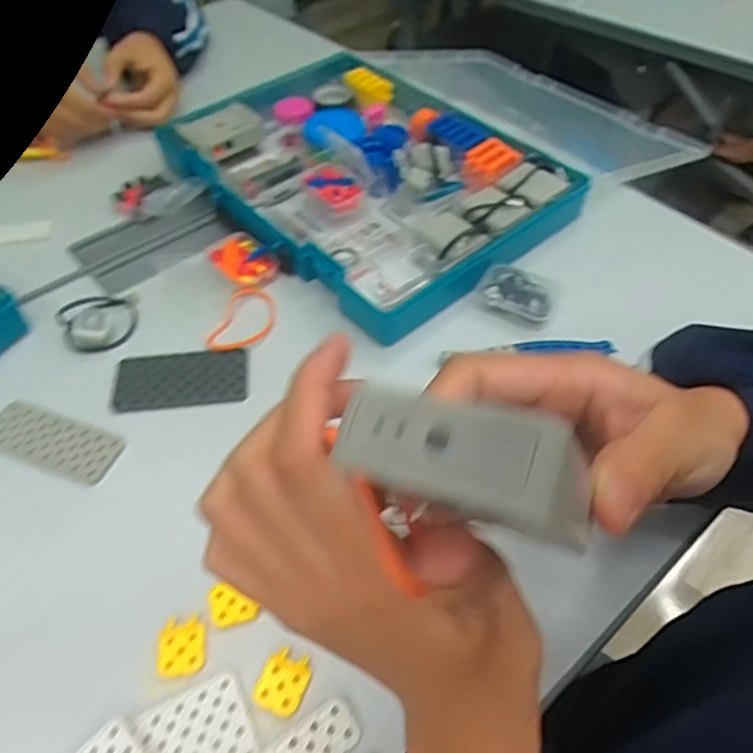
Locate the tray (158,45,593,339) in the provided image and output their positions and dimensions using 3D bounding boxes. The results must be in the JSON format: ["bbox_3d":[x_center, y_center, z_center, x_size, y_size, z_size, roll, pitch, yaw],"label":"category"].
[{"bbox_3d":[-0.017,-0.214,0.599,0.264,0.055,0.372,-35,59,-25],"label":"tray"}]

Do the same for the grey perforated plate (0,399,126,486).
[{"bbox_3d":[-0.230,0.043,0.434,0.098,0.004,0.037,17,53,13],"label":"grey perforated plate"}]

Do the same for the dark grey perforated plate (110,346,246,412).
[{"bbox_3d":[-0.148,0.000,0.466,0.097,0.004,0.050,-5,51,-3],"label":"dark grey perforated plate"}]

